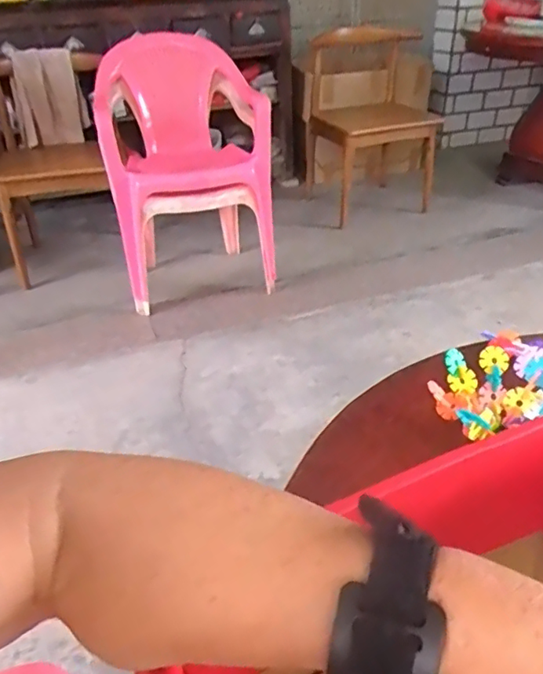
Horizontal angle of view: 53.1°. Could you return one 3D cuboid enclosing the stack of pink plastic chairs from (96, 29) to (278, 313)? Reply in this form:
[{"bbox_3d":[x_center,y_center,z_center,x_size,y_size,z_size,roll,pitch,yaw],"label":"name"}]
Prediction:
[{"bbox_3d":[-0.271,-0.538,1.801,0.500,0.770,0.443,-9,35,-10],"label":"stack of pink plastic chairs"}]

